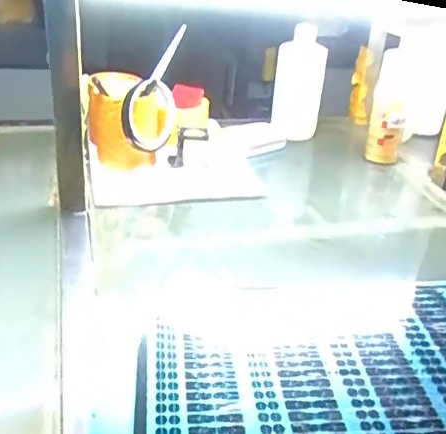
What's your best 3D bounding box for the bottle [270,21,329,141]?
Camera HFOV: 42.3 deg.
[{"bbox_3d":[0.111,-0.193,0.843,0.074,0.159,0.073,7,28,4],"label":"bottle"}]

